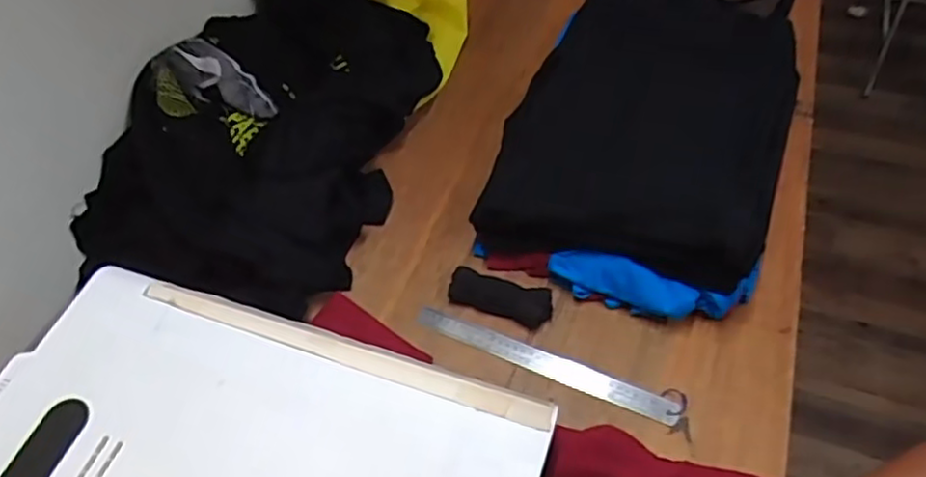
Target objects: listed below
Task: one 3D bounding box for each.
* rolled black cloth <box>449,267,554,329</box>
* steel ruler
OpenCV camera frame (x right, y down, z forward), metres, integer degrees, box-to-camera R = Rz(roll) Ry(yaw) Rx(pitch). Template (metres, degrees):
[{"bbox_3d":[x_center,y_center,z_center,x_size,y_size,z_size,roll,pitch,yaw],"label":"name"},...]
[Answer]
[{"bbox_3d":[0.045,0.067,0.836,0.130,0.032,0.043,17,56,17],"label":"rolled black cloth"},{"bbox_3d":[0.093,0.145,0.798,0.316,0.006,0.030,19,69,18],"label":"steel ruler"}]

